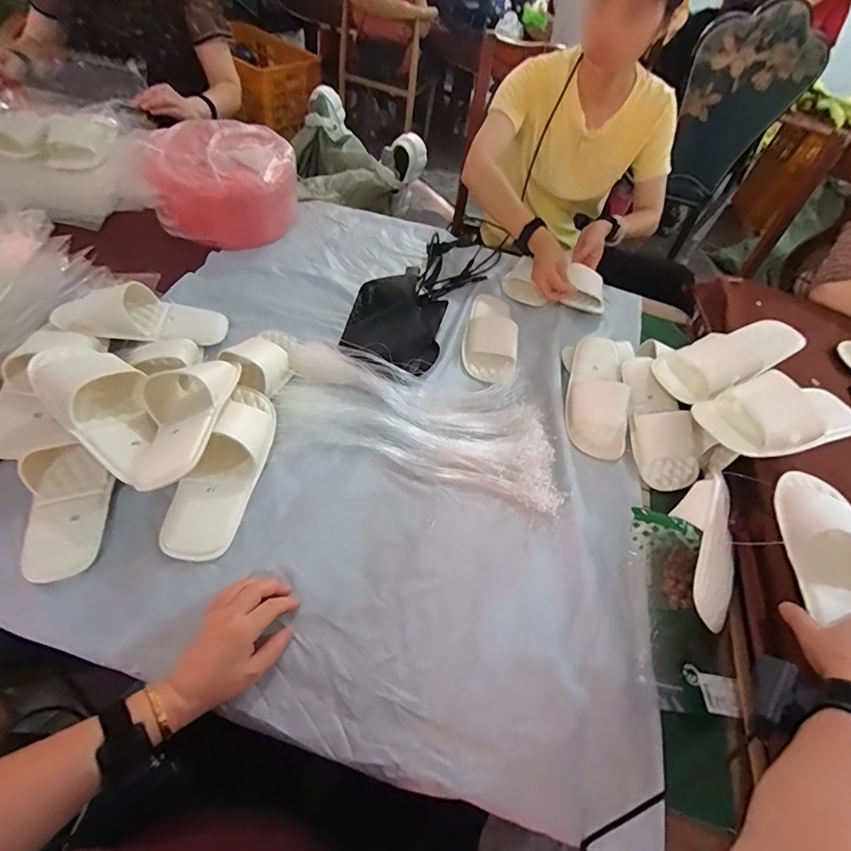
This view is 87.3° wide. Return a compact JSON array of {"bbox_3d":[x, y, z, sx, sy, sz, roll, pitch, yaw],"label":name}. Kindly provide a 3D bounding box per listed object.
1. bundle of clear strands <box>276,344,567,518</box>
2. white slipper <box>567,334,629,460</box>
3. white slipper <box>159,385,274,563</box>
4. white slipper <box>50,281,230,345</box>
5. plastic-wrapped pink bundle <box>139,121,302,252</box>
[{"bbox_3d":[-0.004,-0.023,0.687,0.441,0.035,0.222,14,56,5],"label":"bundle of clear strands"},{"bbox_3d":[0.286,-0.058,0.756,0.091,0.047,0.234,6,68,-1],"label":"white slipper"},{"bbox_3d":[-0.267,0.049,0.590,0.088,0.051,0.251,11,55,1],"label":"white slipper"},{"bbox_3d":[-0.447,-0.179,0.707,0.241,0.061,0.094,2,54,-22],"label":"white slipper"},{"bbox_3d":[-0.419,-0.503,0.935,0.275,0.144,0.242,-14,57,-20],"label":"plastic-wrapped pink bundle"}]

